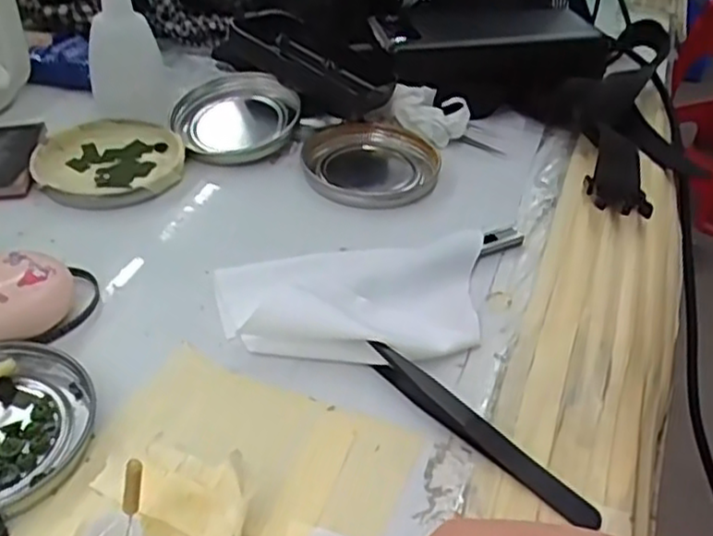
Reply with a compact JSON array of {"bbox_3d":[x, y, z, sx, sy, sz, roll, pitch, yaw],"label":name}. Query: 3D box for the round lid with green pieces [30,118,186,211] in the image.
[{"bbox_3d":[-0.138,-0.059,0.403,0.078,0.011,0.080,2,39,-2],"label":"round lid with green pieces"}]

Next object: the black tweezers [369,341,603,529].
[{"bbox_3d":[0.046,0.059,0.269,0.100,0.013,0.011,33,47,31],"label":"black tweezers"}]

